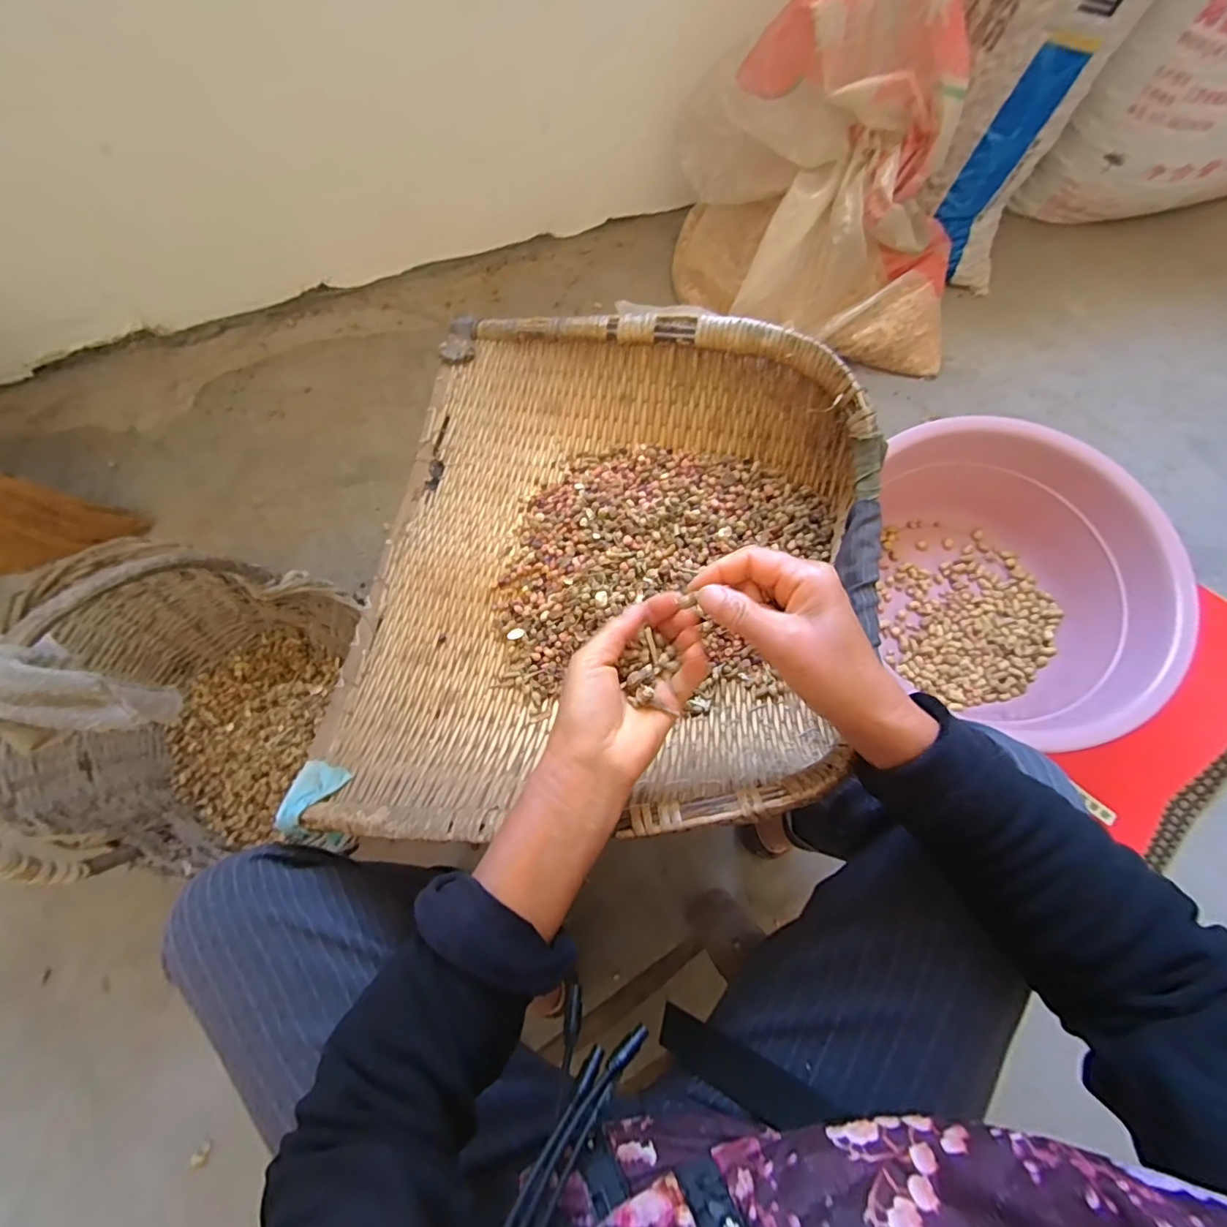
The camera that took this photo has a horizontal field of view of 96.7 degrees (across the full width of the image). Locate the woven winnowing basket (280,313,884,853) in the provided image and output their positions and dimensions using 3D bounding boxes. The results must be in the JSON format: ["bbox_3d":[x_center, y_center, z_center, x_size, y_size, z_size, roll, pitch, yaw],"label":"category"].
[{"bbox_3d":[-0.022,-0.052,0.482,0.432,0.145,0.507,12,73,6],"label":"woven winnowing basket"}]

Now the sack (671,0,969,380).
[{"bbox_3d":[0.362,-0.689,0.903,0.449,0.401,0.417,-9,72,-1],"label":"sack"}]

